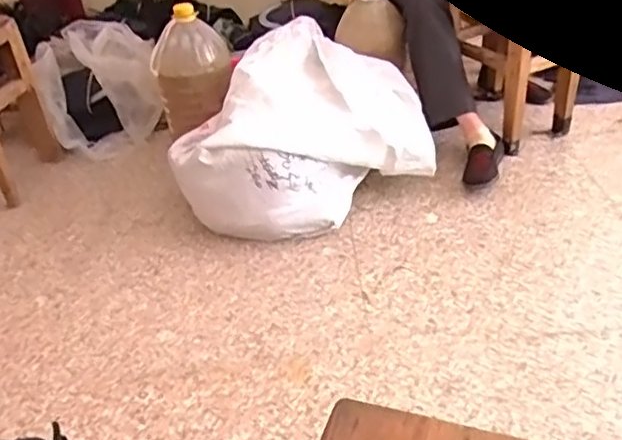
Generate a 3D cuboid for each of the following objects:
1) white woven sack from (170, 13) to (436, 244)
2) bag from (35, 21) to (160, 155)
[{"bbox_3d":[-0.002,-0.219,1.534,0.552,0.312,0.503,0,35,7],"label":"white woven sack"},{"bbox_3d":[-0.579,-0.354,1.785,0.301,0.295,0.217,-15,36,-14],"label":"bag"}]

